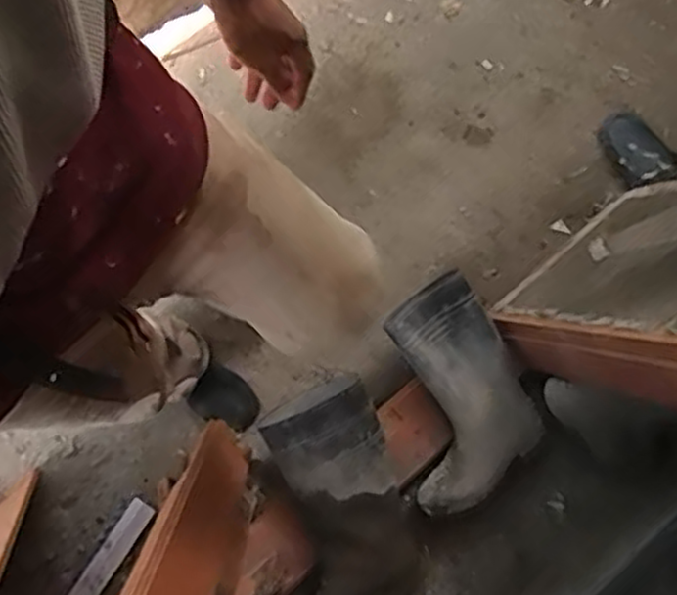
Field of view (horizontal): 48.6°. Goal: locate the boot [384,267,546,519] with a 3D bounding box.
[{"bbox_3d":[0.195,0.168,1.302,0.264,0.128,0.356,-32,82,-7],"label":"boot"}]

